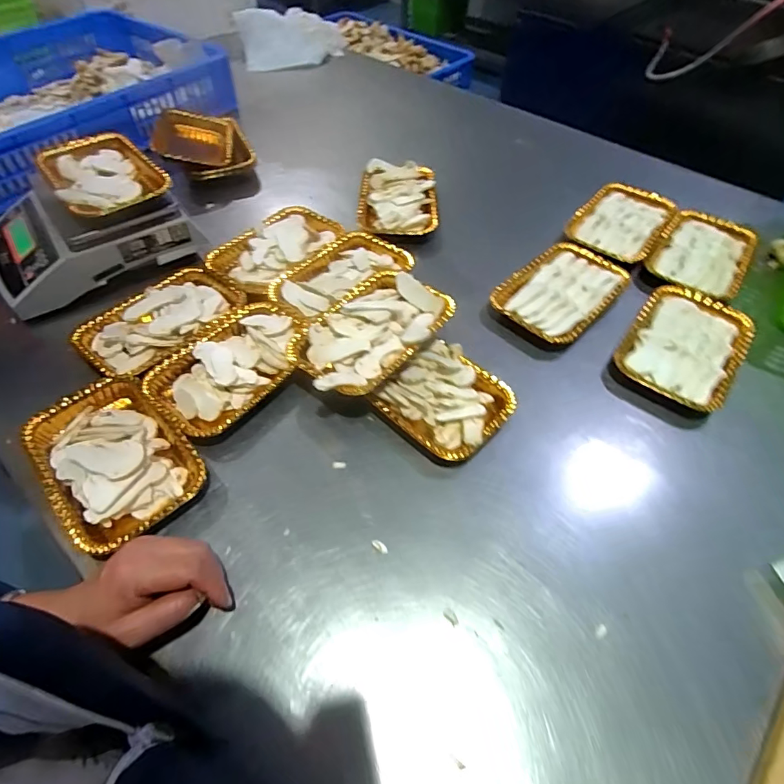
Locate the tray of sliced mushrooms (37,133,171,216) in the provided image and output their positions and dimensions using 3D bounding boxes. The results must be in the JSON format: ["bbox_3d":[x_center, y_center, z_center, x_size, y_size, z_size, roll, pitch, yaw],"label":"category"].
[{"bbox_3d":[-0.373,-0.282,0.600,0.124,0.029,0.178,-32,60,-21],"label":"tray of sliced mushrooms"}]

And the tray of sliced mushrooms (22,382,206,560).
[{"bbox_3d":[-0.275,0.061,0.451,0.123,0.035,0.188,-36,61,-23],"label":"tray of sliced mushrooms"}]

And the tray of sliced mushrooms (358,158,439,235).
[{"bbox_3d":[0.009,-0.308,0.751,0.124,0.039,0.191,0,54,0],"label":"tray of sliced mushrooms"}]

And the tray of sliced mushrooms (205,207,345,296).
[{"bbox_3d":[-0.167,-0.206,0.667,0.113,0.033,0.182,28,59,19],"label":"tray of sliced mushrooms"}]

